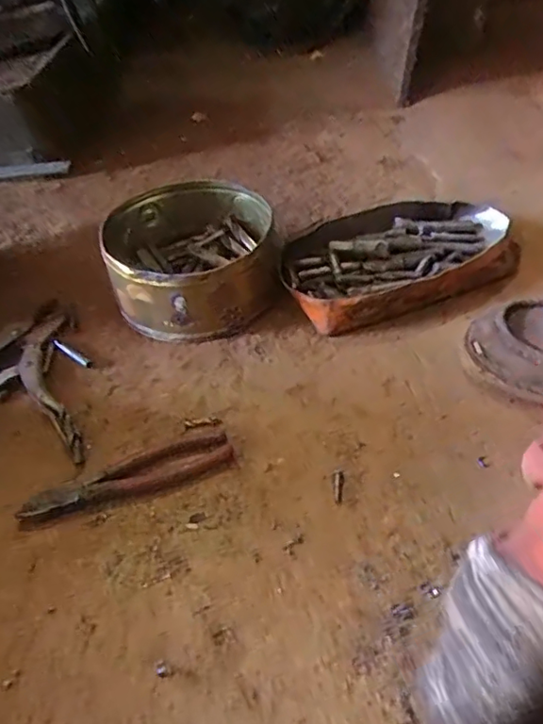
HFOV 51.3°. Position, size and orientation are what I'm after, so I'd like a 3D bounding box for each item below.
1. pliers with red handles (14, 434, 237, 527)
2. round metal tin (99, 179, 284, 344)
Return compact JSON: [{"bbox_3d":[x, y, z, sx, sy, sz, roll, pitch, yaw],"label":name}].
[{"bbox_3d":[-0.117,0.099,0.468,0.175,0.018,0.038,-20,46,-16],"label":"pliers with red handles"},{"bbox_3d":[-0.088,-0.115,0.640,0.177,0.092,0.180,-3,45,3],"label":"round metal tin"}]

